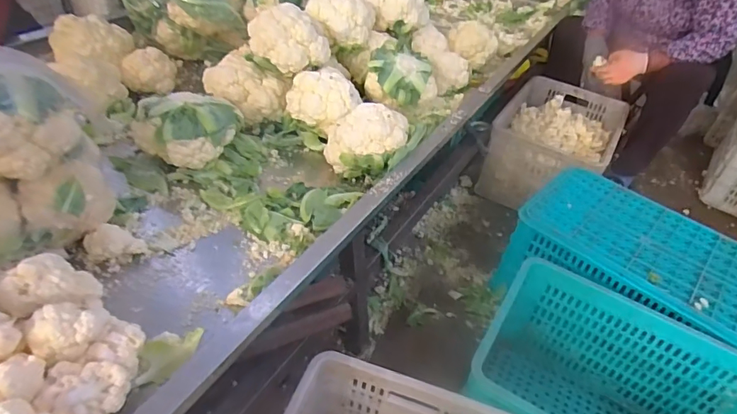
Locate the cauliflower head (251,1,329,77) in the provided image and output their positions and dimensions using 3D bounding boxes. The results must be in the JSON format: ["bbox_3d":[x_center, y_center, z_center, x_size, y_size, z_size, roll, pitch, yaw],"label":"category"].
[{"bbox_3d":[-0.178,-0.370,1.017,0.157,0.098,0.119,31,45,25],"label":"cauliflower head"}]

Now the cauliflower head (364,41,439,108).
[{"bbox_3d":[0.080,-0.309,1.098,0.161,0.105,0.123,7,40,-1],"label":"cauliflower head"}]

